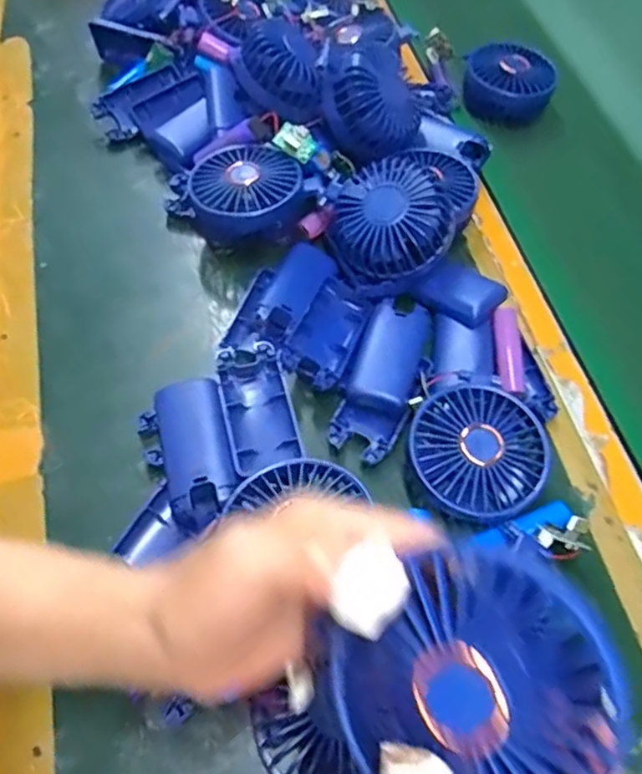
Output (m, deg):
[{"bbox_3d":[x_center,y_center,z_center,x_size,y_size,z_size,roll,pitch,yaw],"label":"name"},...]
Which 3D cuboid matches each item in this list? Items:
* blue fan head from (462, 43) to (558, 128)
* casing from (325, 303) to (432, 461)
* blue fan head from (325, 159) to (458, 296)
[{"bbox_3d":[0.182,-0.300,0.645,0.081,0.045,0.067,3,58,-4],"label":"blue fan head"},{"bbox_3d":[0.045,-0.007,0.460,0.050,0.021,0.119,22,59,7],"label":"casing"},{"bbox_3d":[0.051,-0.122,0.480,0.087,0.040,0.095,-3,72,9],"label":"blue fan head"}]

